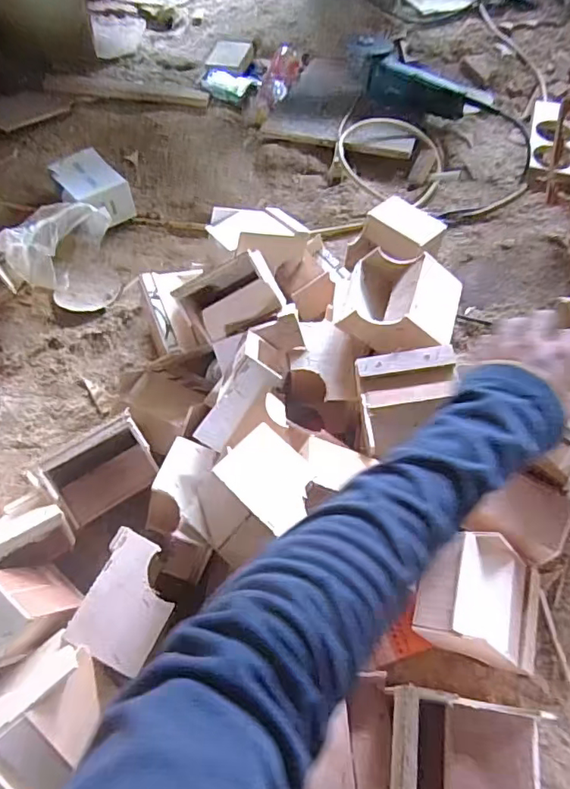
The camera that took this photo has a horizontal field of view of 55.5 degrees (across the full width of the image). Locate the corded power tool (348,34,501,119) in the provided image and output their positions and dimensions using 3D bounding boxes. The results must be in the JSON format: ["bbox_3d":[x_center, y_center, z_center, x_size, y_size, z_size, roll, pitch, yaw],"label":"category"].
[{"bbox_3d":[0.248,-0.577,1.003,0.289,0.081,0.095,20,62,14],"label":"corded power tool"}]

